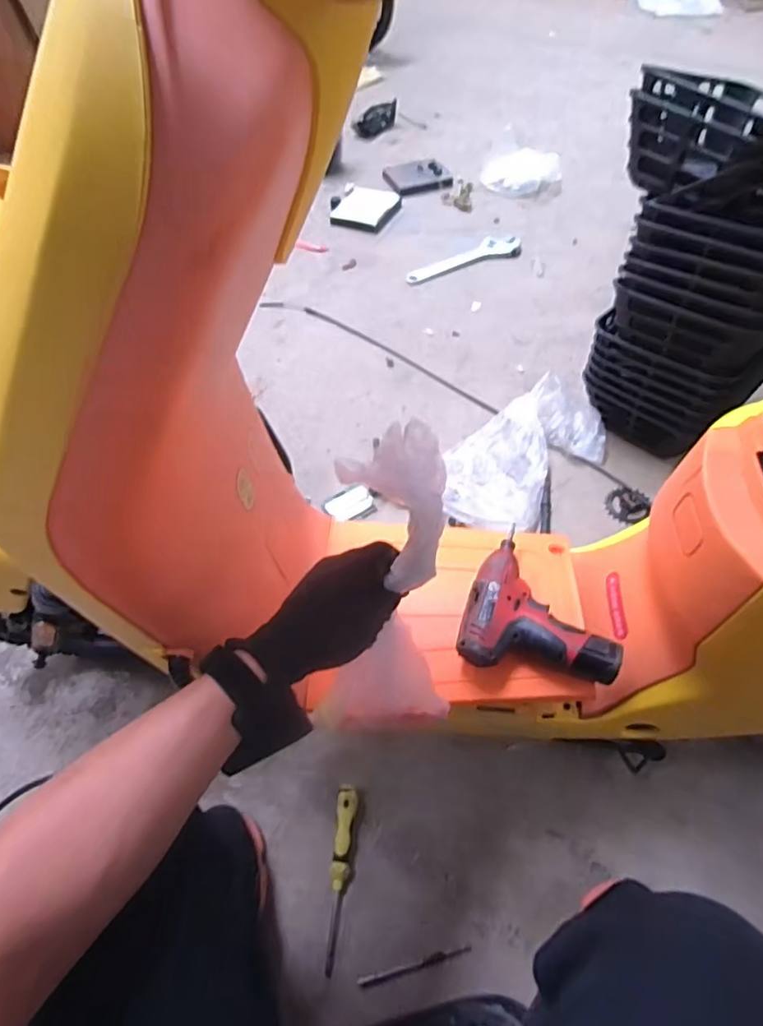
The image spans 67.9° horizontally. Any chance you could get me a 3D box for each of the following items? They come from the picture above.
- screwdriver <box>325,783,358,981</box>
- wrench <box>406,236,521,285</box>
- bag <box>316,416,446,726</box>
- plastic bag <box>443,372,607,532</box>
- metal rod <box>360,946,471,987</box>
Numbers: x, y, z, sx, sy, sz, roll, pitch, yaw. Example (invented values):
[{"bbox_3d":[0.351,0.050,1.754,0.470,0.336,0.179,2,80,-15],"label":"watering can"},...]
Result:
[{"bbox_3d":[-0.054,0.465,0.736,0.026,0.031,0.208,2,54,6],"label":"screwdriver"},{"bbox_3d":[0.227,-0.709,1.575,0.345,0.022,0.089,-21,55,-12],"label":"wrench"},{"bbox_3d":[0.014,0.085,0.489,0.112,0.365,0.078,19,48,11],"label":"bag"},{"bbox_3d":[0.272,-0.134,1.108,0.235,0.102,0.391,36,63,27],"label":"plastic bag"},{"bbox_3d":[0.040,0.546,0.685,0.138,0.010,0.012,-13,54,-6],"label":"metal rod"}]

